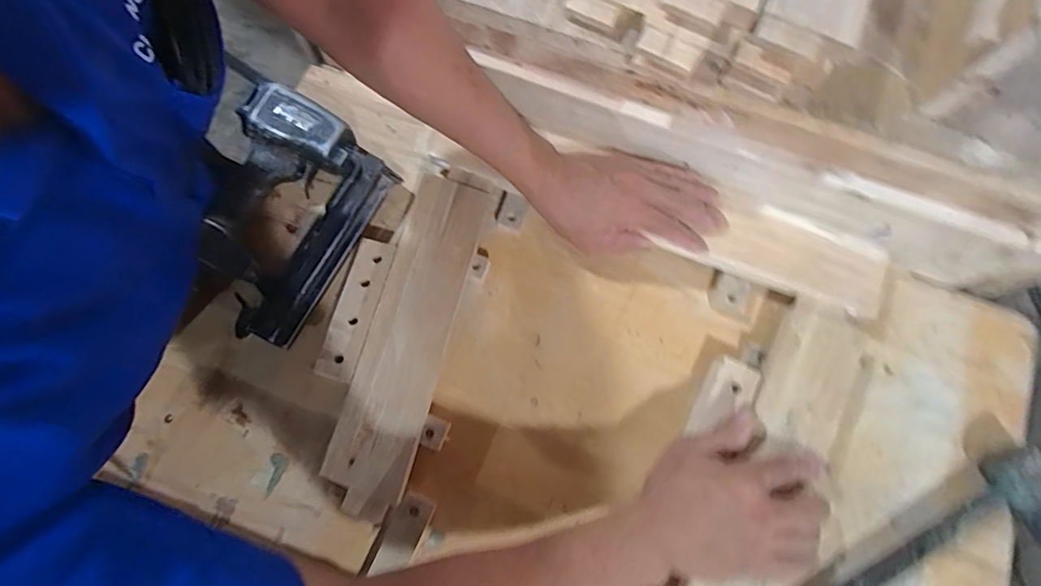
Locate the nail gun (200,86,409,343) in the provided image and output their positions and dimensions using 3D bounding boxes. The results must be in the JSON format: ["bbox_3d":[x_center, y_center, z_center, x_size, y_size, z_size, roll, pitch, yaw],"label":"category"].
[{"bbox_3d":[-0.242,-0.079,0.521,0.166,0.061,0.217,28,76,7],"label":"nail gun"}]

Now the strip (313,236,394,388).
[{"bbox_3d":[-0.159,0.014,0.500,0.038,0.009,0.137,12,74,8],"label":"strip"}]

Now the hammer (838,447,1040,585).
[{"bbox_3d":[0.341,0.252,0.451,0.324,0.042,0.089,-29,77,-8],"label":"hammer"}]

